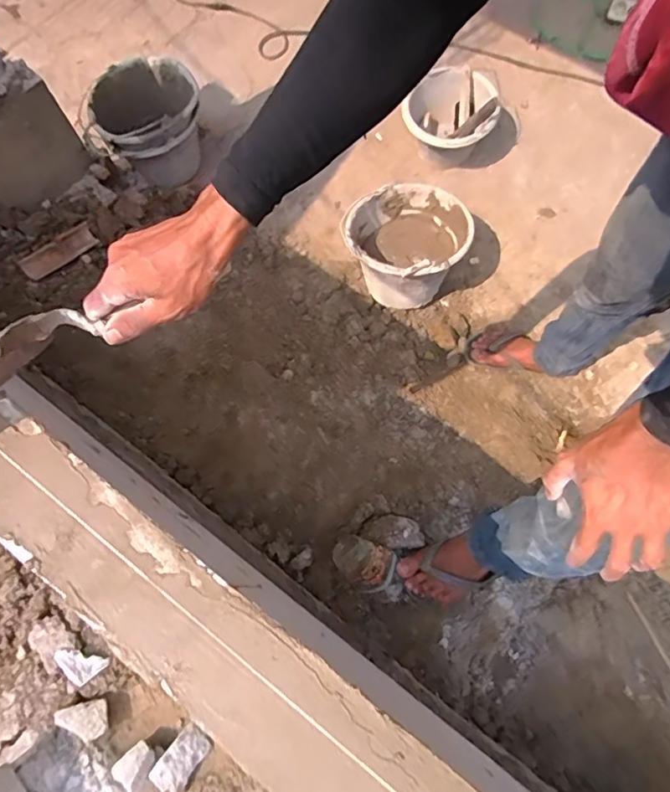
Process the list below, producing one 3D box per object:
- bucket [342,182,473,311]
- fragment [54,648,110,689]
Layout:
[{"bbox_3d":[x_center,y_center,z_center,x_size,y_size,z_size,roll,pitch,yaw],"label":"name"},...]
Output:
[{"bbox_3d":[0.185,-0.380,1.386,0.311,0.212,0.271,-27,72,-9],"label":"bucket"},{"bbox_3d":[-0.415,0.433,0.863,0.060,0.024,0.065,-37,74,-12],"label":"fragment"}]

